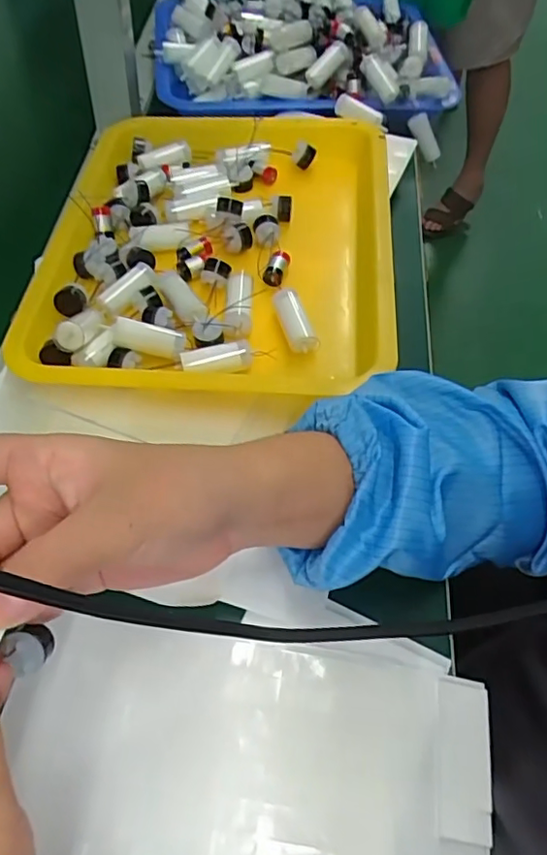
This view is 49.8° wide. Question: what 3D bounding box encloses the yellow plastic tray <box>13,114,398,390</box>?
[{"bbox_3d":[-0.039,-0.155,0.474,0.267,0.052,0.338,7,56,-1],"label":"yellow plastic tray"}]

